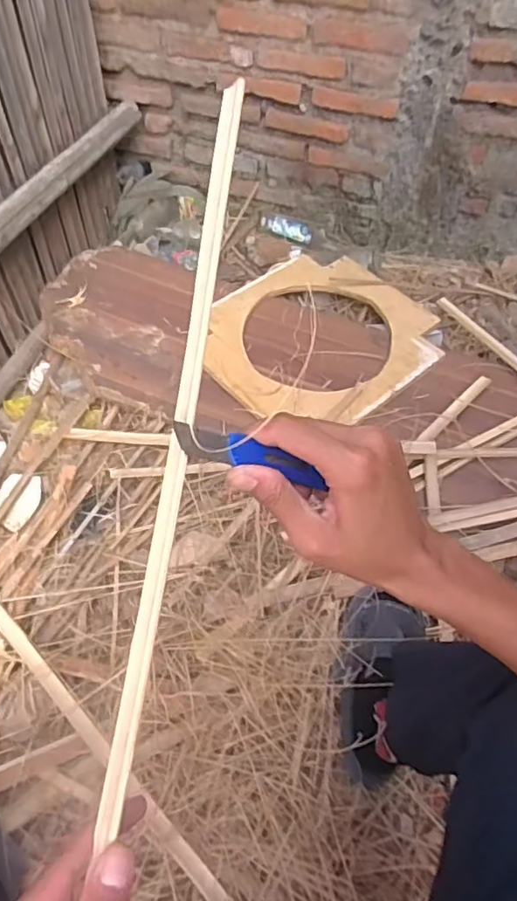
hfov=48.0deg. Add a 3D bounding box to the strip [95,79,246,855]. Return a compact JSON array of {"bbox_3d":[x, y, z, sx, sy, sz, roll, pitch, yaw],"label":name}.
[{"bbox_3d":[-0.043,-0.016,0.323,0.017,0.011,0.404,8,83,4],"label":"strip"}]

